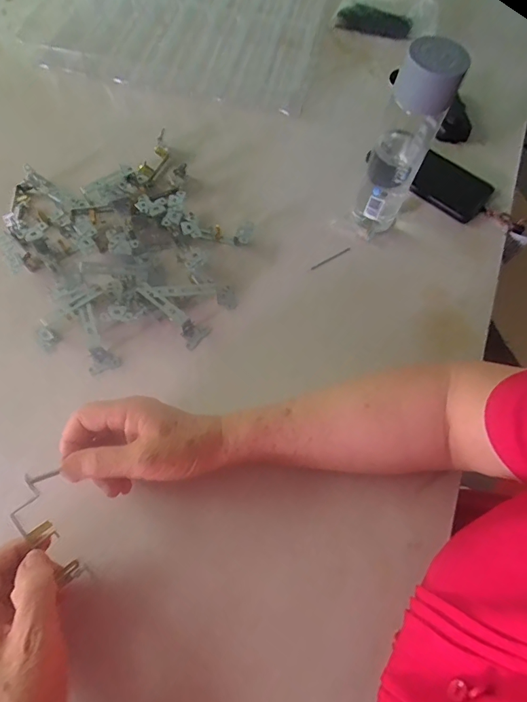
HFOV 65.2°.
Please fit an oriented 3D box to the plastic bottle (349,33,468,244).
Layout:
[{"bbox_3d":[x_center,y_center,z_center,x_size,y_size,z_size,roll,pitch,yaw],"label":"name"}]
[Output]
[{"bbox_3d":[0.144,-0.213,0.438,0.052,0.212,0.053,31,69,10],"label":"plastic bottle"}]

